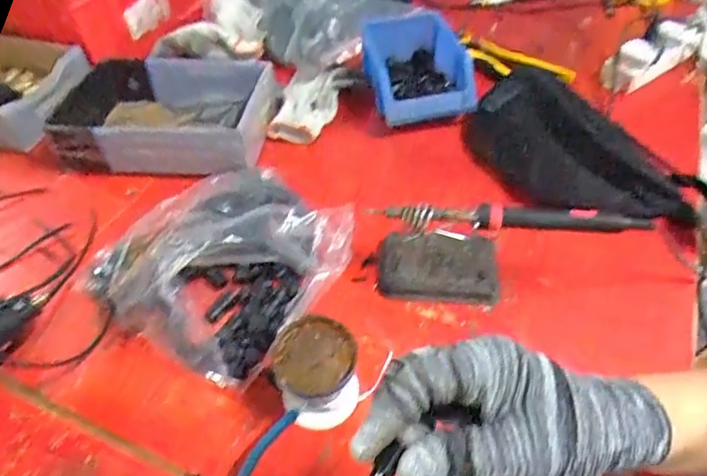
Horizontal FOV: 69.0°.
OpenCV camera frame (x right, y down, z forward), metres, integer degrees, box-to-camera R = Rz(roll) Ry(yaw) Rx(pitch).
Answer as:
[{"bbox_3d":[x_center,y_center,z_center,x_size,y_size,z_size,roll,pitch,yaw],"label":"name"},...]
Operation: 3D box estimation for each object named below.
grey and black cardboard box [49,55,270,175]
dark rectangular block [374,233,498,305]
[{"bbox_3d":[-0.249,-0.161,0.679,0.267,0.069,0.175,4,50,6],"label":"grey and black cardboard box"},{"bbox_3d":[0.085,0.026,0.523,0.118,0.015,0.077,5,50,7],"label":"dark rectangular block"}]

